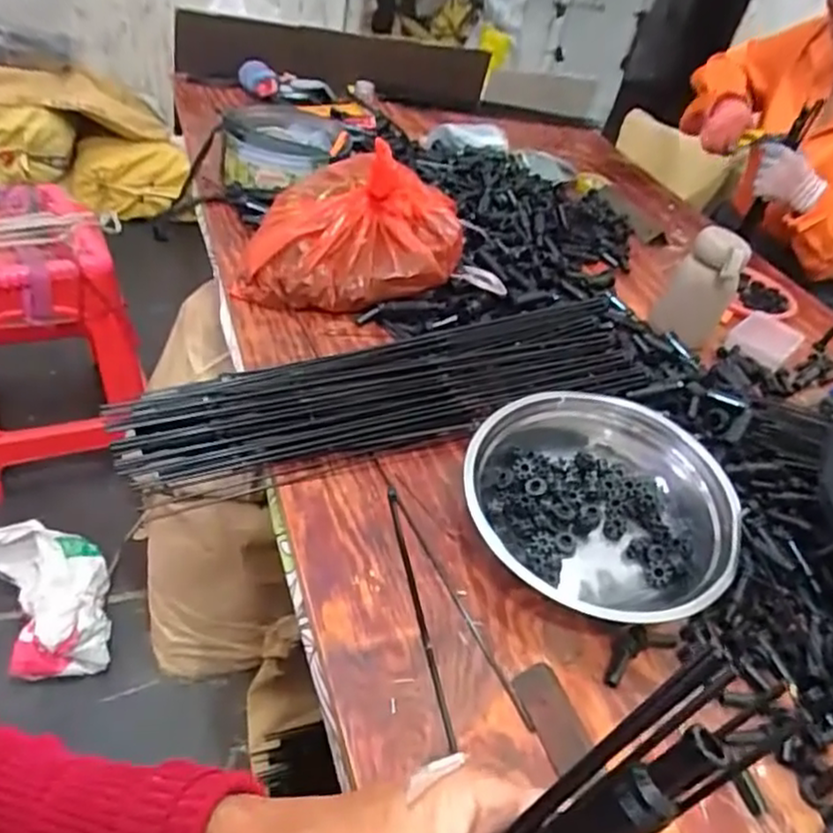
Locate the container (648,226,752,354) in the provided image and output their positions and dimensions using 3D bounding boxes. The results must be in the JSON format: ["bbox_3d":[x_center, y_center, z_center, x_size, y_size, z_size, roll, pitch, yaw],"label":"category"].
[{"bbox_3d":[0.355,-0.156,0.857,0.079,0.143,0.062,26,41,13],"label":"container"}]

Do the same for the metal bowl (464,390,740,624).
[{"bbox_3d":[0.148,0.064,0.576,0.204,0.069,0.186,9,41,-8],"label":"metal bowl"}]

